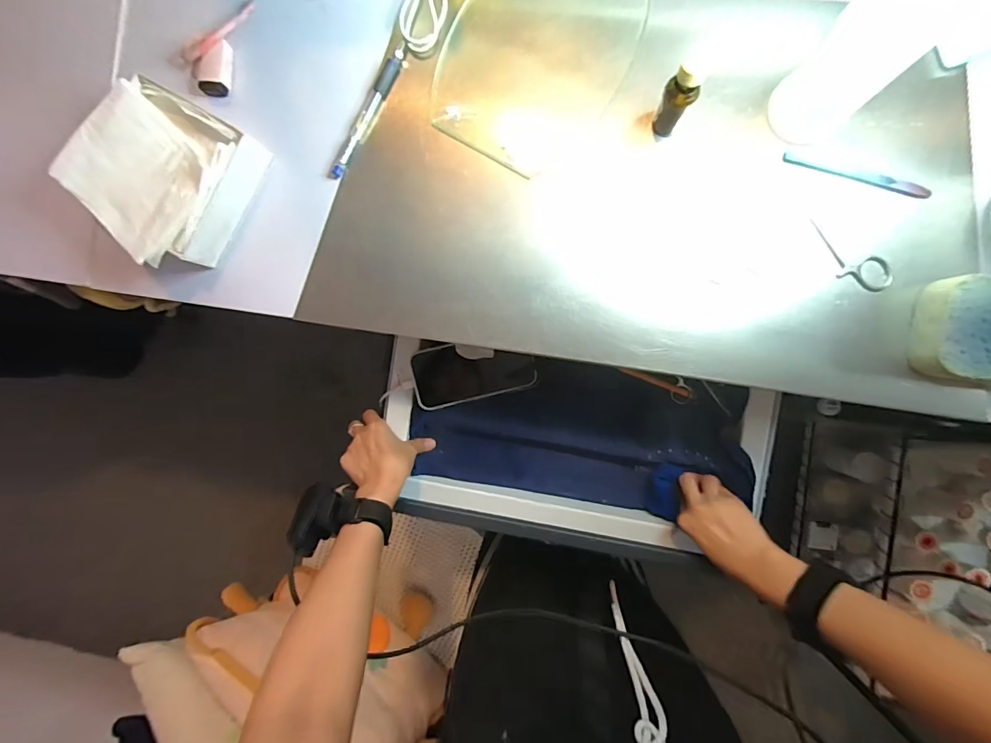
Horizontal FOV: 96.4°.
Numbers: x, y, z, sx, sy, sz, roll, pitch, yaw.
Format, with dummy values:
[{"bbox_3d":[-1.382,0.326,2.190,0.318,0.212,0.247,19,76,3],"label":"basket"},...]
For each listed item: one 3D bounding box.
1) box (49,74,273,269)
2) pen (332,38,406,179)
[{"bbox_3d":[-0.312,-0.185,0.413,0.148,0.047,0.142,34,95,4],"label":"box"},{"bbox_3d":[-0.116,-0.239,0.409,0.014,0.006,0.132,29,95,5],"label":"pen"}]

